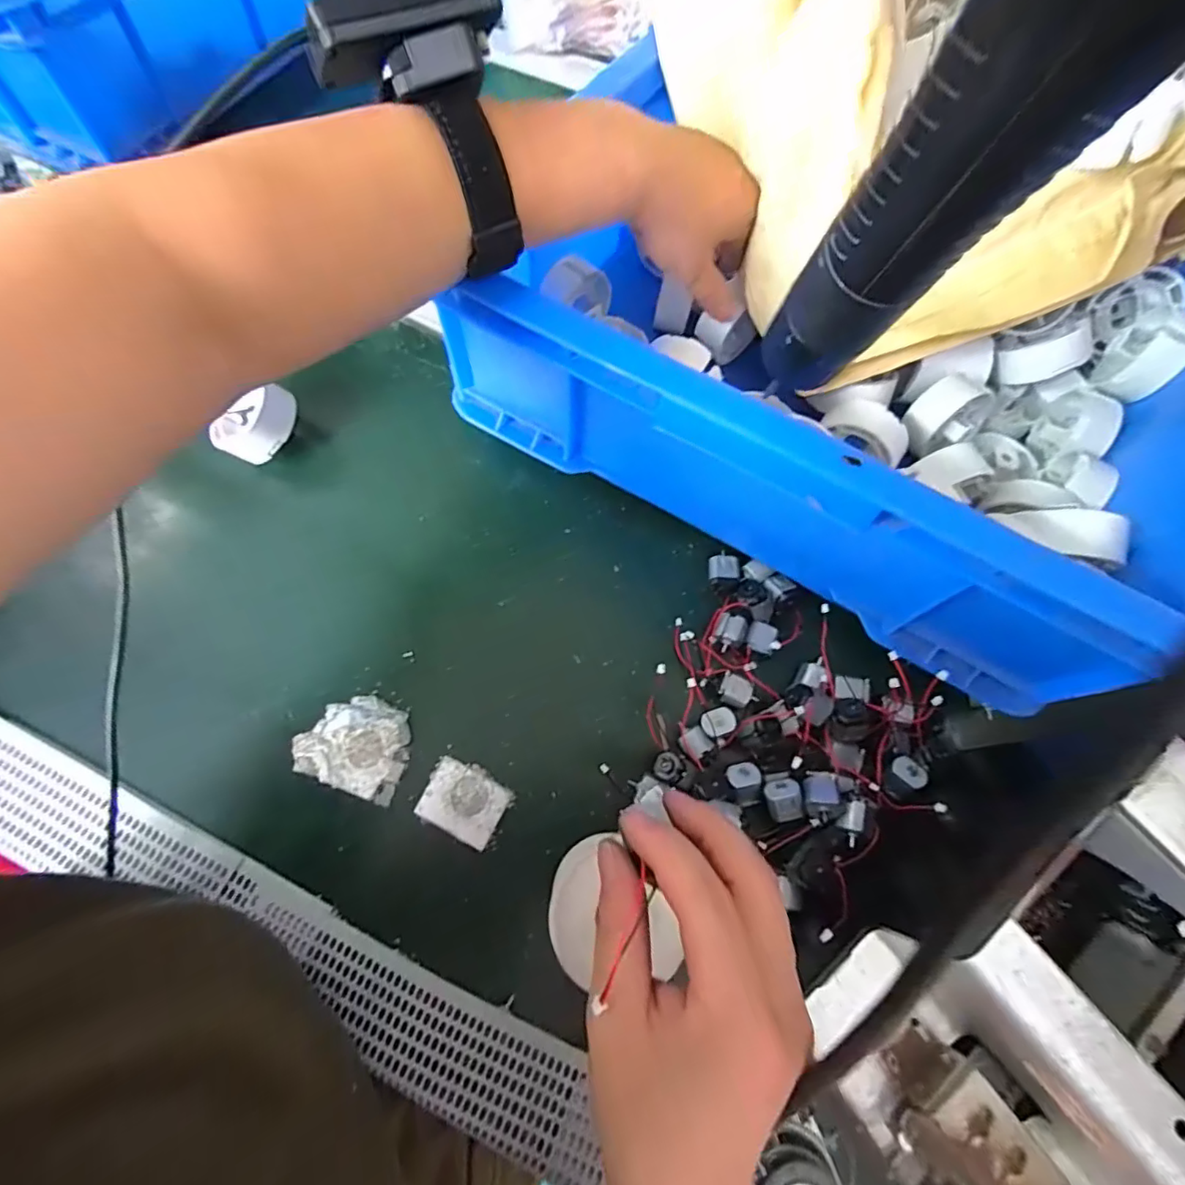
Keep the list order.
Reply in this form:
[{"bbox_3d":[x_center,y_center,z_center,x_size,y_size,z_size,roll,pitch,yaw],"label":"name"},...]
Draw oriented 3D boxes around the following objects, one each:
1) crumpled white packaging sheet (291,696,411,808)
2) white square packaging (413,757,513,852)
[{"bbox_3d":[-0.142,0.090,0.345,0.065,0.004,0.053,20,68,6],"label":"crumpled white packaging sheet"},{"bbox_3d":[-0.075,0.122,0.335,0.048,0.004,0.037,24,68,8],"label":"white square packaging"}]

